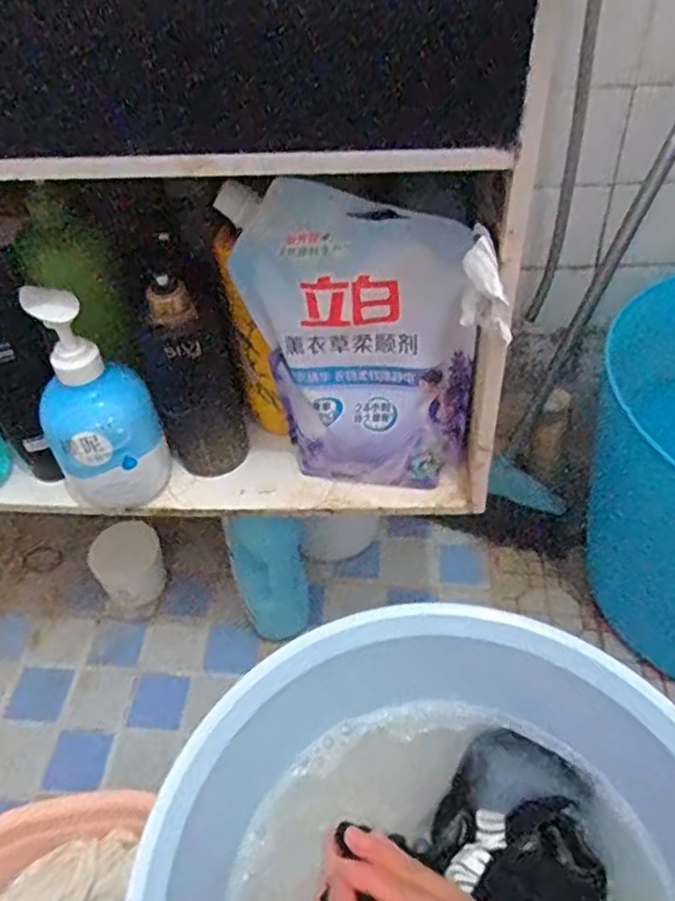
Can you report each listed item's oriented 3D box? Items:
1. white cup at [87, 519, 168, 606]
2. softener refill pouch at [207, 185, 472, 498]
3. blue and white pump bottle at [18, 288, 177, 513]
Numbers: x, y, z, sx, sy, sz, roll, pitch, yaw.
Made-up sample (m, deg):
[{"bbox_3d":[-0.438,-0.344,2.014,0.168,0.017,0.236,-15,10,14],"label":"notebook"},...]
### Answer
[{"bbox_3d":[-0.279,0.155,0.898,0.089,0.078,0.083,-3,45,3],"label":"white cup"},{"bbox_3d":[0.014,-0.074,0.518,0.191,0.231,0.073,10,47,15],"label":"softener refill pouch"},{"bbox_3d":[-0.197,-0.031,0.538,0.085,0.192,0.066,-5,45,0],"label":"blue and white pump bottle"}]

